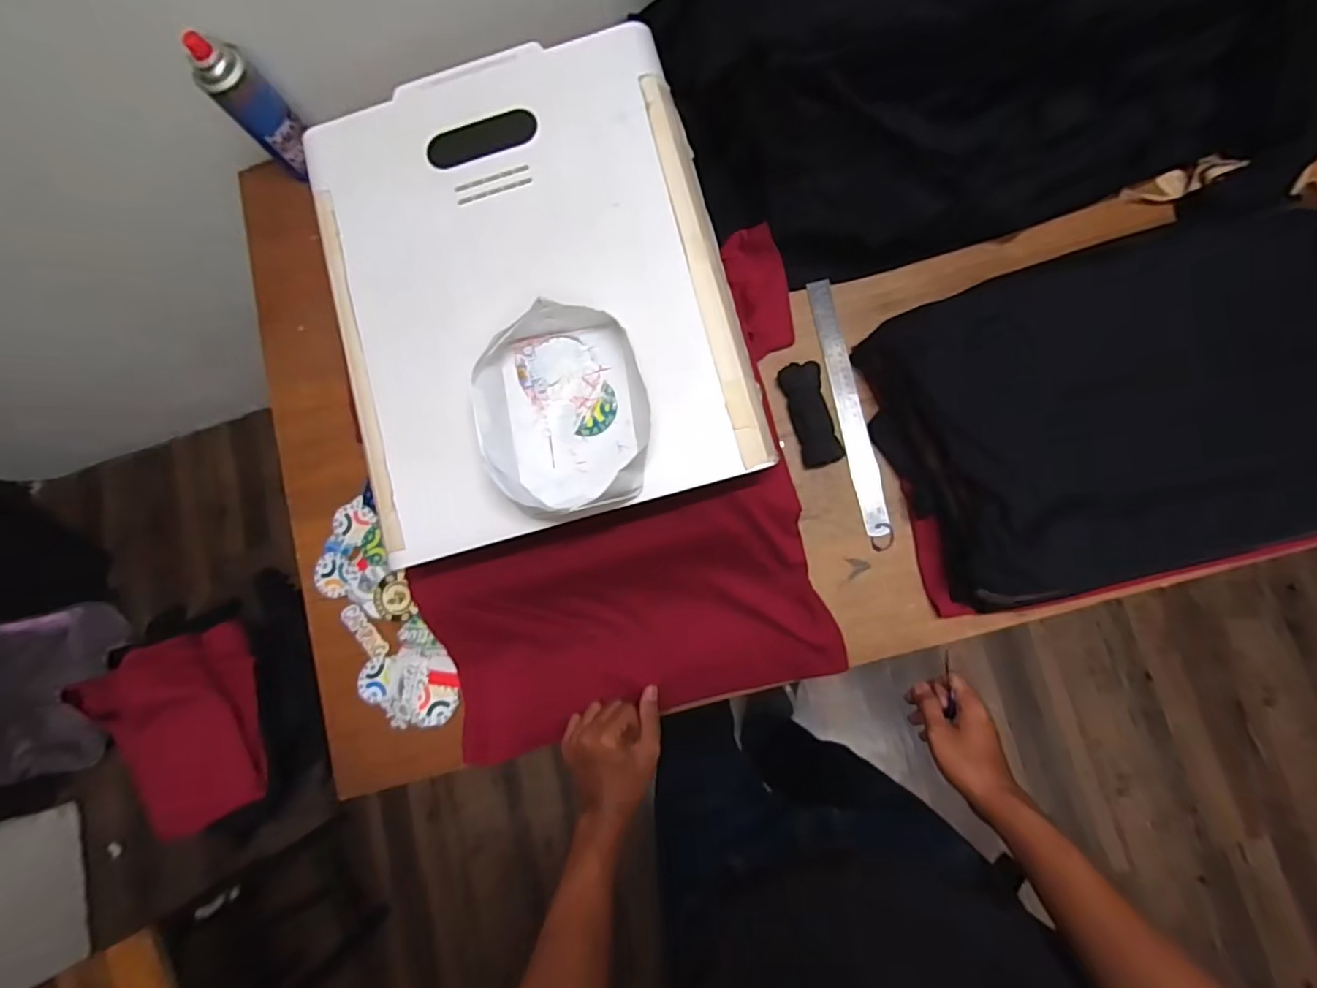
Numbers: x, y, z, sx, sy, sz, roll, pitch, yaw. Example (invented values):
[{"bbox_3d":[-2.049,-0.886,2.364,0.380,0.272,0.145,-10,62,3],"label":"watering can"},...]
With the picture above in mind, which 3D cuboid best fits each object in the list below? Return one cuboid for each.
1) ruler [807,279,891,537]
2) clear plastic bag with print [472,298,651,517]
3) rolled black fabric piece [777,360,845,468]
[{"bbox_3d":[0.234,-0.111,0.717,0.032,0.007,0.325,-12,81,9],"label":"ruler"},{"bbox_3d":[-0.089,-0.079,0.556,0.159,0.047,0.197,-13,82,3],"label":"clear plastic bag with print"},{"bbox_3d":[0.188,-0.098,0.709,0.048,0.020,0.129,-15,82,2],"label":"rolled black fabric piece"}]

